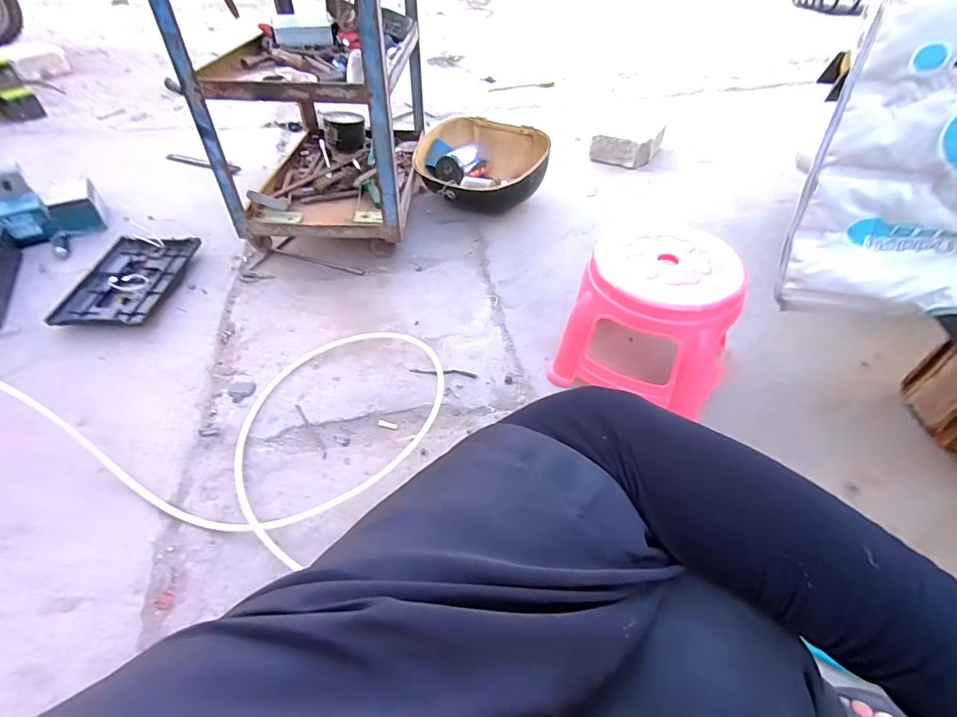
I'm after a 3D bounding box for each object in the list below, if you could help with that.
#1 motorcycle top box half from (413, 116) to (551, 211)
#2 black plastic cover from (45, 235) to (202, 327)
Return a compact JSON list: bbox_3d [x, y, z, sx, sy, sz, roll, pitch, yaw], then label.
[{"bbox_3d":[0.006,-0.562,1.351,0.370,0.184,0.294,3,47,2],"label":"motorcycle top box half"},{"bbox_3d":[-0.836,-0.188,1.106,0.206,0.037,0.318,1,50,-2],"label":"black plastic cover"}]

